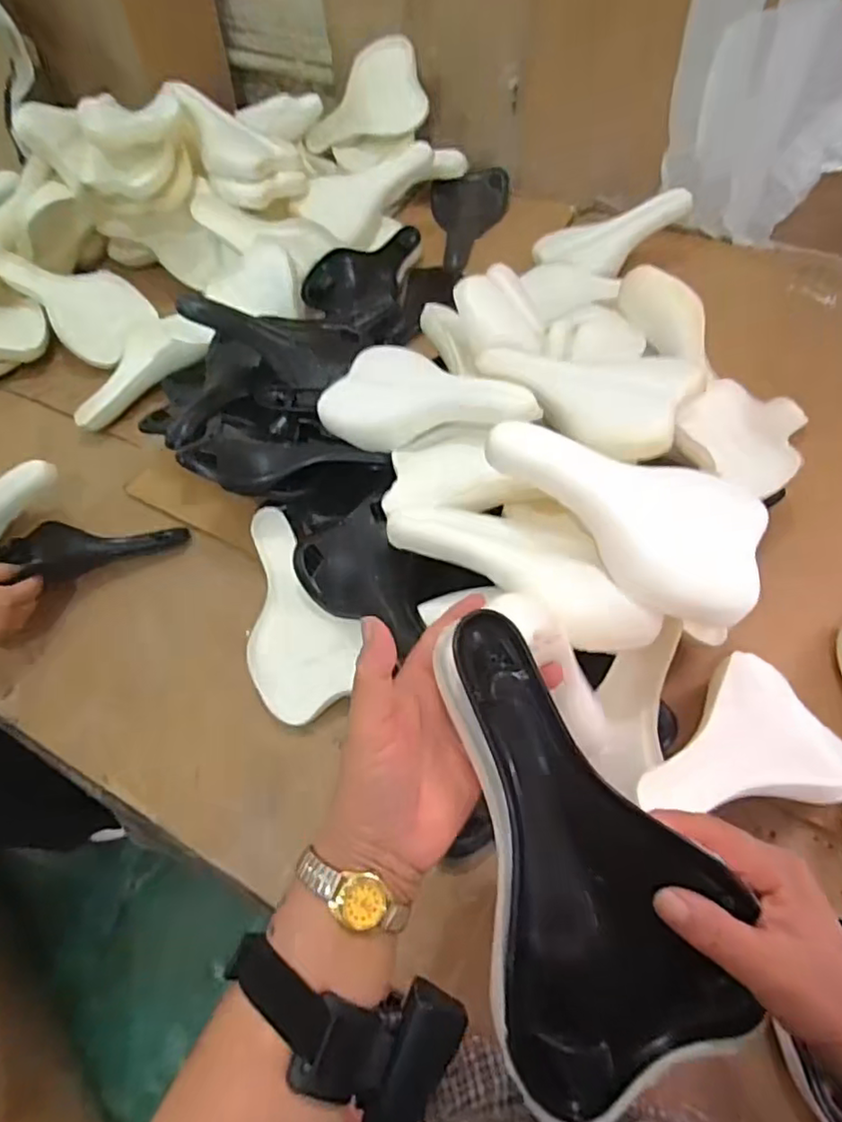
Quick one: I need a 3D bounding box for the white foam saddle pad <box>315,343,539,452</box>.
[{"bbox_3d":[0.007,-0.190,0.671,0.231,0.063,0.138,9,60,9],"label":"white foam saddle pad"}]

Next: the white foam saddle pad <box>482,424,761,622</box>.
[{"bbox_3d":[0.167,-0.048,0.513,0.240,0.055,0.117,32,65,7],"label":"white foam saddle pad"}]

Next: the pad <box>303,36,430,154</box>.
[{"bbox_3d":[-0.106,-0.832,1.122,0.237,0.138,0.038,2,20,23],"label":"pad"}]

